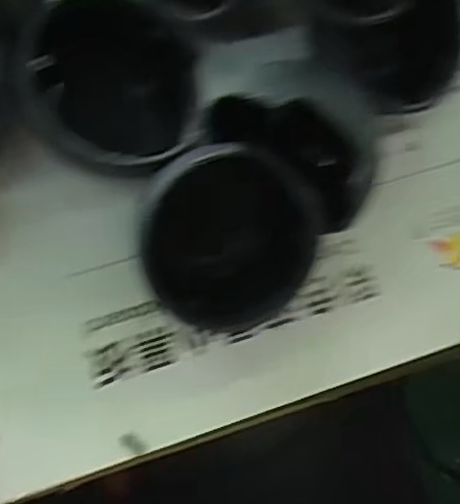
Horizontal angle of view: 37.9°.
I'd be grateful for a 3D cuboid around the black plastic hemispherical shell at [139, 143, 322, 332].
[{"bbox_3d":[-0.004,-0.006,0.222,0.061,0.026,0.061,27,99,-28],"label":"black plastic hemispherical shell"}]

